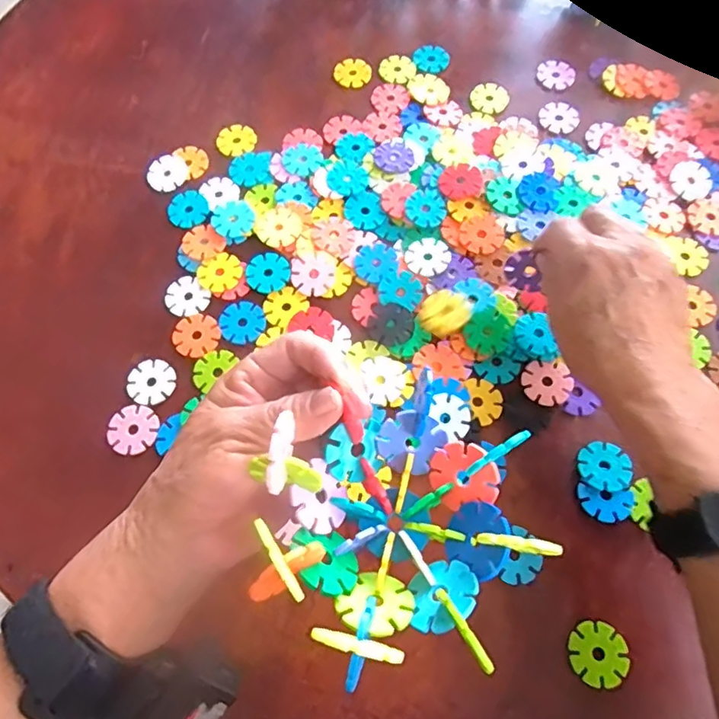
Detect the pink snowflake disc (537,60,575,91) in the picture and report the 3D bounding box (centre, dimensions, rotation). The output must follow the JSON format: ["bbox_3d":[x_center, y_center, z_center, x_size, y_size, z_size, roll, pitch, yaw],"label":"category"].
[{"bbox_3d":[0.169,-0.246,0.472,0.030,0.004,0.033,0,68,1],"label":"pink snowflake disc"}]

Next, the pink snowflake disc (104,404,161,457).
[{"bbox_3d":[-0.146,0.045,0.355,0.031,0.006,0.029,0,68,1],"label":"pink snowflake disc"}]

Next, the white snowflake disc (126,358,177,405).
[{"bbox_3d":[-0.138,0.014,0.365,0.030,0.004,0.031,0,68,1],"label":"white snowflake disc"}]

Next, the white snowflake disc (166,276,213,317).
[{"bbox_3d":[-0.125,-0.045,0.392,0.029,0.004,0.028,40,74,15],"label":"white snowflake disc"}]

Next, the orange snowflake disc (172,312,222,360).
[{"bbox_3d":[-0.113,-0.018,0.380,0.031,0.004,0.033,0,68,1],"label":"orange snowflake disc"}]

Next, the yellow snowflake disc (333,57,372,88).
[{"bbox_3d":[-0.005,-0.249,0.479,0.031,0.004,0.030,0,68,1],"label":"yellow snowflake disc"}]

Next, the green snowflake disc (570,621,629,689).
[{"bbox_3d":[0.131,0.161,0.300,0.030,0.004,0.030,0,68,1],"label":"green snowflake disc"}]

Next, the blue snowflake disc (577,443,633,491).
[{"bbox_3d":[0.150,0.065,0.337,0.031,0.004,0.028,32,76,26],"label":"blue snowflake disc"}]

